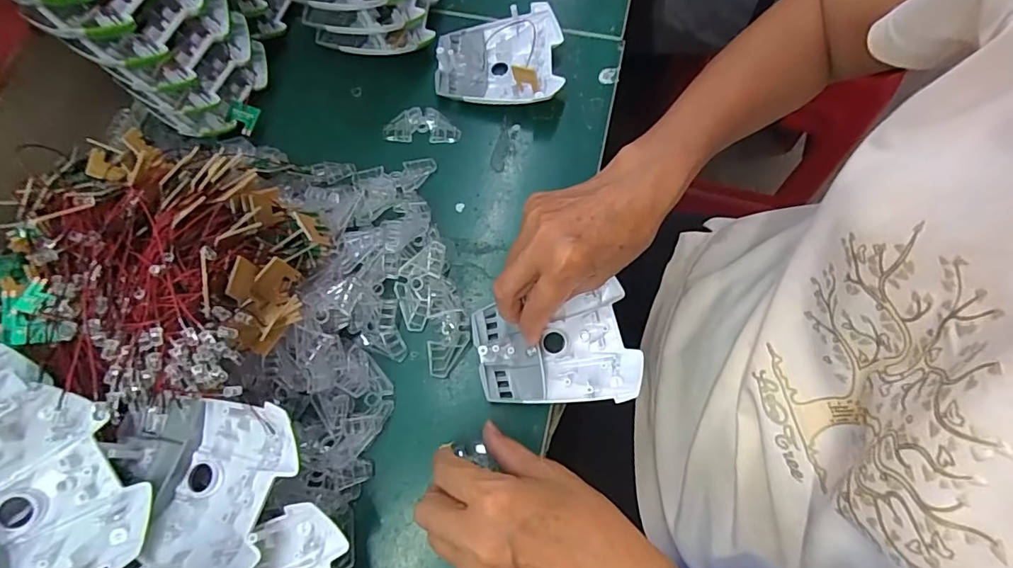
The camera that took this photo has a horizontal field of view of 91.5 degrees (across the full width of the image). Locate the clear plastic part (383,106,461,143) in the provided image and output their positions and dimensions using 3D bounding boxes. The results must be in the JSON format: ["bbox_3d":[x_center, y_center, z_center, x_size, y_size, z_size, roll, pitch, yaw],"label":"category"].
[{"bbox_3d":[-0.074,-0.139,0.431,0.066,0.007,0.030,5,70,2],"label":"clear plastic part"}]

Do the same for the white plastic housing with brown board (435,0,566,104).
[{"bbox_3d":[-0.006,-0.196,0.436,0.110,0.029,0.090,-8,70,-2],"label":"white plastic housing with brown board"}]

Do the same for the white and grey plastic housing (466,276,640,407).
[{"bbox_3d":[0.035,0.046,0.348,0.108,0.020,0.079,-9,70,-3],"label":"white and grey plastic housing"}]

